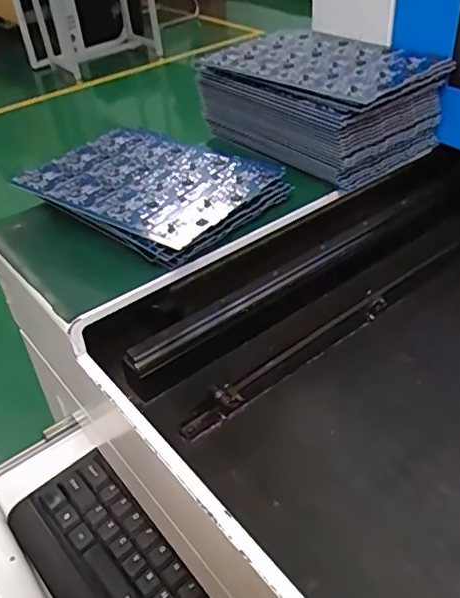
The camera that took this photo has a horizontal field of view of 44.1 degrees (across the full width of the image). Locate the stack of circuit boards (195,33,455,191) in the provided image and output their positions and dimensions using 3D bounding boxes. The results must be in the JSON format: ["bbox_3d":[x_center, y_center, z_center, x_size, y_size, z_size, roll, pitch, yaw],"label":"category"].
[{"bbox_3d":[0.084,-0.194,0.551,0.144,0.083,0.196,-27,46,-28],"label":"stack of circuit boards"}]

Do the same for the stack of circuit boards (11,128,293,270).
[{"bbox_3d":[-0.068,-0.093,0.477,0.183,0.027,0.136,25,46,27],"label":"stack of circuit boards"}]

